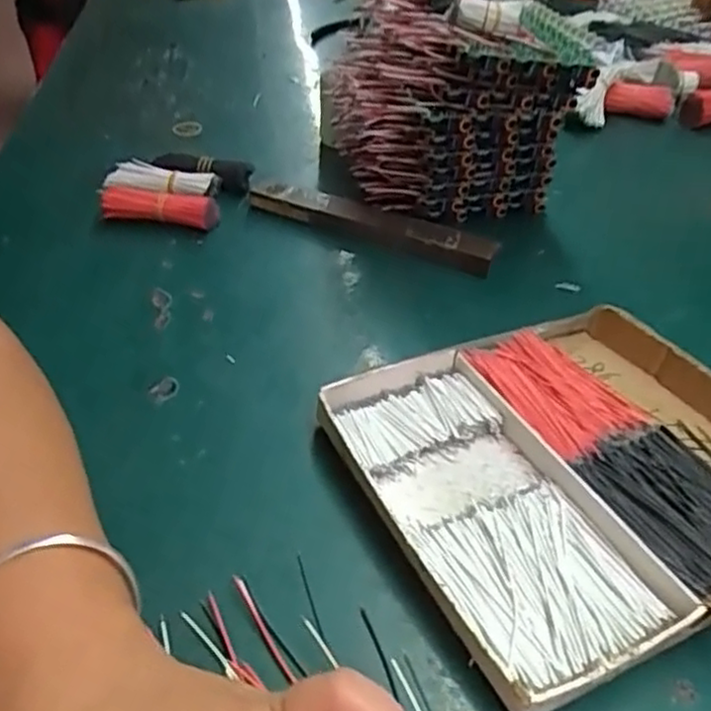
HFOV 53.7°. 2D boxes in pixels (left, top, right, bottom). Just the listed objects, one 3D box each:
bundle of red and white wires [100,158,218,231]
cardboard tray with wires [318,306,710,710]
[{"bbox_3d":[-0.159,-0.135,0.581,0.100,0.021,0.072,5,38,7],"label":"bundle of red and white wires"},{"bbox_3d":[0.110,0.056,0.357,0.205,0.027,0.188,-18,41,-21],"label":"cardboard tray with wires"}]

